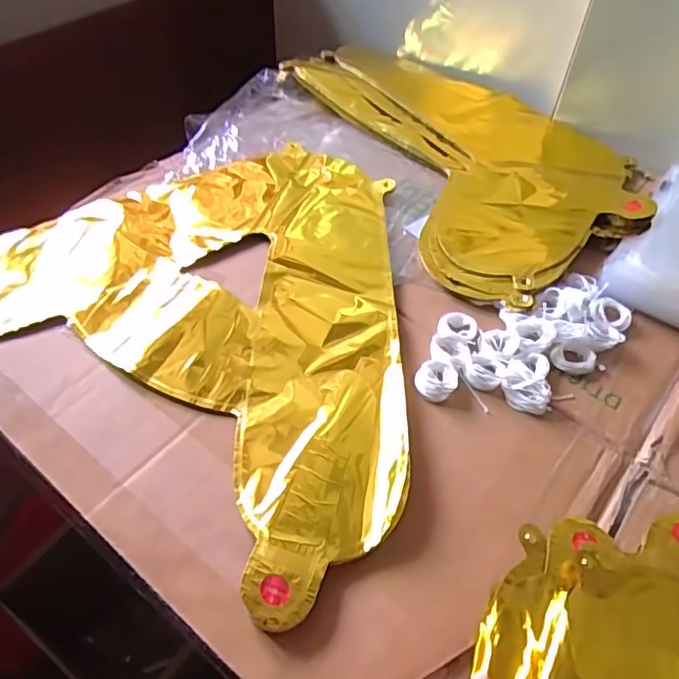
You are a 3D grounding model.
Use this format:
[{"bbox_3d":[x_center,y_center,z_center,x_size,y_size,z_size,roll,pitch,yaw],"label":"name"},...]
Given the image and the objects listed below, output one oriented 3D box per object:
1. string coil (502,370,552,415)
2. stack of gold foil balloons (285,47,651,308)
[{"bbox_3d":[0.125,0.036,0.407,0.034,0.015,0.023,35,57,23],"label":"string coil"},{"bbox_3d":[0.125,-0.204,0.596,0.242,0.026,0.399,-19,54,-18],"label":"stack of gold foil balloons"}]

